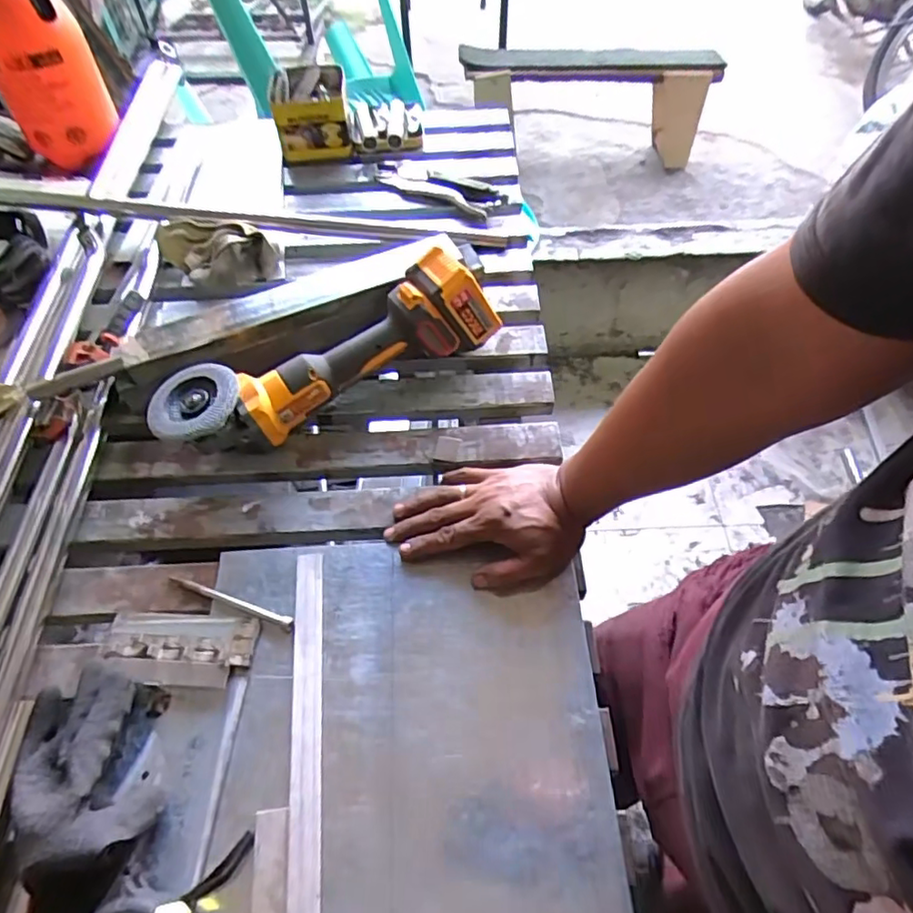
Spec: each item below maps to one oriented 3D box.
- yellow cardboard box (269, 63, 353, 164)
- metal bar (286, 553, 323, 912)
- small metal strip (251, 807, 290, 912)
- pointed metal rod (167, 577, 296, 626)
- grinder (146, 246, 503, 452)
[{"bbox_3d":[-0.232,-0.549,0.970,0.120,0.106,0.106,-8,56,-6],"label":"yellow cardboard box"},{"bbox_3d":[-0.124,0.237,0.497,0.028,0.011,0.336,-7,57,-3],"label":"metal bar"},{"bbox_3d":[-0.139,0.305,0.450,0.027,0.005,0.073,-8,57,-3],"label":"small metal strip"},{"bbox_3d":[-0.211,0.134,0.562,0.129,0.009,0.009,17,57,10],"label":"pointed metal rod"},{"bbox_3d":[-0.132,-0.111,0.661,0.391,0.123,0.088,-29,60,-16],"label":"grinder"}]

